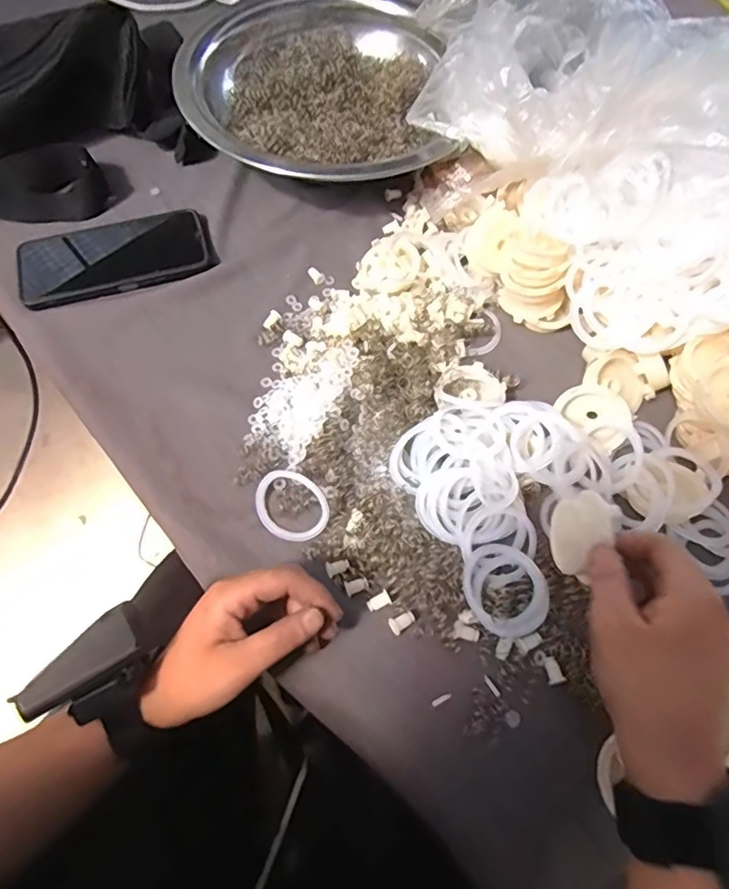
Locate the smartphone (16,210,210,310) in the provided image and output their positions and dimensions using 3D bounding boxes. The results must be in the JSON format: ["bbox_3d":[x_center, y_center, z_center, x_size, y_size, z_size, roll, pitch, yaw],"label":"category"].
[{"bbox_3d":[-0.226,-0.172,0.491,0.160,0.013,0.076,-15,65,-9],"label":"smartphone"}]

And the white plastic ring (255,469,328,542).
[{"bbox_3d":[-0.053,0.045,0.393,0.046,0.007,0.055,-36,77,-3],"label":"white plastic ring"}]

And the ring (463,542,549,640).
[{"bbox_3d":[0.092,0.094,0.354,0.054,0.013,0.057,1,62,-1],"label":"ring"}]

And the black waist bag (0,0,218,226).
[{"bbox_3d":[-0.297,-0.330,0.523,0.248,0.087,0.213,-18,65,-10],"label":"black waist bag"}]

